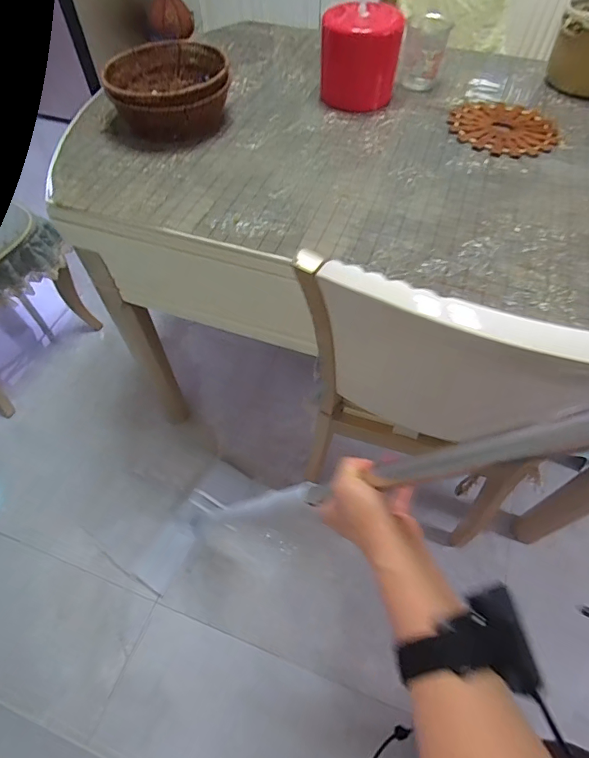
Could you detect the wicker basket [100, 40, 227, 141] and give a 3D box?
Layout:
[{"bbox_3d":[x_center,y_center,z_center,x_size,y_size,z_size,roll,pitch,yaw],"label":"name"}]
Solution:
[{"bbox_3d":[-0.228,-0.527,0.797,0.204,0.086,0.230,-8,57,-5],"label":"wicker basket"}]

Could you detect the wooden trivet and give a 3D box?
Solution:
[{"bbox_3d":[0.380,-0.456,0.786,0.188,0.017,0.173,15,58,9],"label":"wooden trivet"}]

